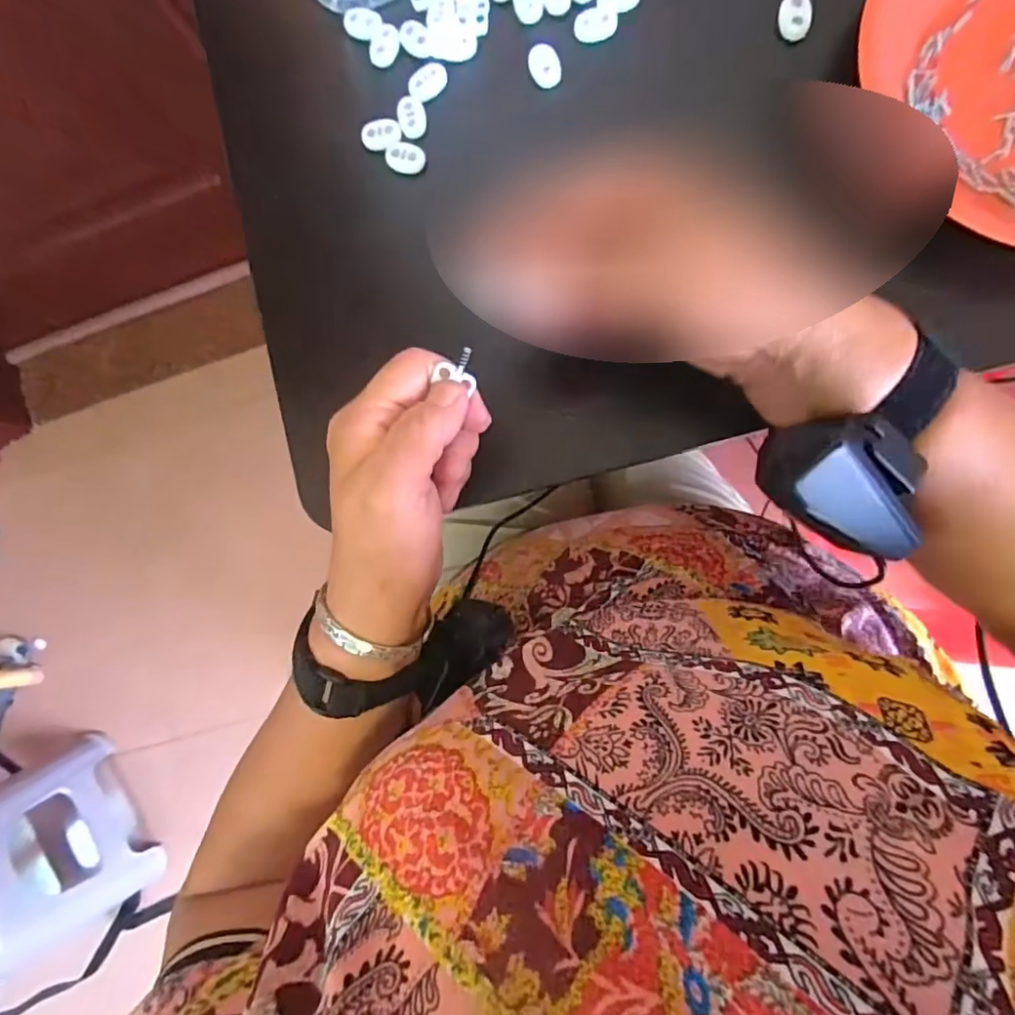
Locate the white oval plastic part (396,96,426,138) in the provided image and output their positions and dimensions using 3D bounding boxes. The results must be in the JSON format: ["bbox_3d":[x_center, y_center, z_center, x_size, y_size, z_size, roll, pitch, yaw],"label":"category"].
[{"bbox_3d":[-0.054,-0.220,0.322,0.015,0.006,0.021,-10,86,6],"label":"white oval plastic part"}]

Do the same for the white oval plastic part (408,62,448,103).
[{"bbox_3d":[-0.045,-0.239,0.321,0.018,0.005,0.024,40,92,7],"label":"white oval plastic part"}]

